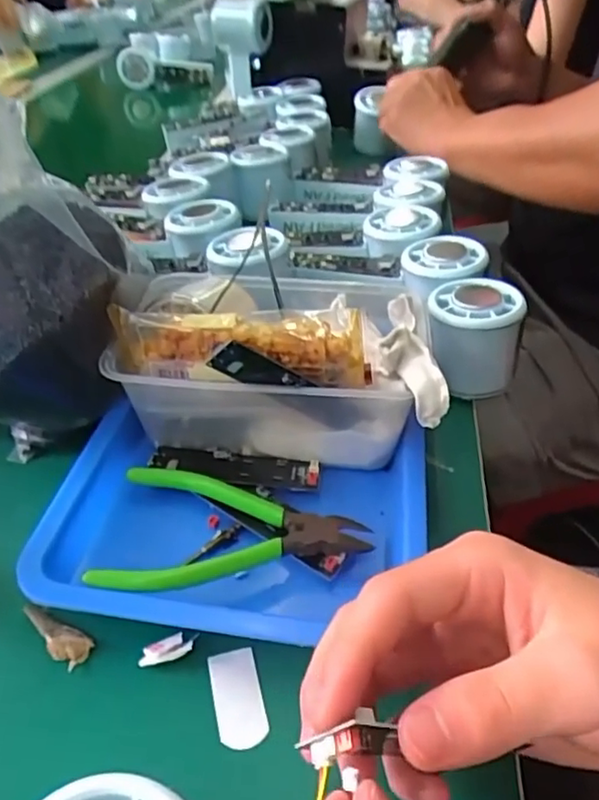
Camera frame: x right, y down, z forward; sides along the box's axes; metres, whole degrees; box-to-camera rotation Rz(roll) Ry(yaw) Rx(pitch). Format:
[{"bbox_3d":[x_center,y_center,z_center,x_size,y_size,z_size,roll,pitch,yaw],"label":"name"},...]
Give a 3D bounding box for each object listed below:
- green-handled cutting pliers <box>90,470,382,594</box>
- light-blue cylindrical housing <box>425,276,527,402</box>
[{"bbox_3d":[-0.029,0.061,0.289,0.118,0.017,0.076,2,39,5],"label":"green-handled cutting pliers"},{"bbox_3d":[0.107,-0.042,0.392,0.052,0.058,0.051,-1,39,1],"label":"light-blue cylindrical housing"}]

